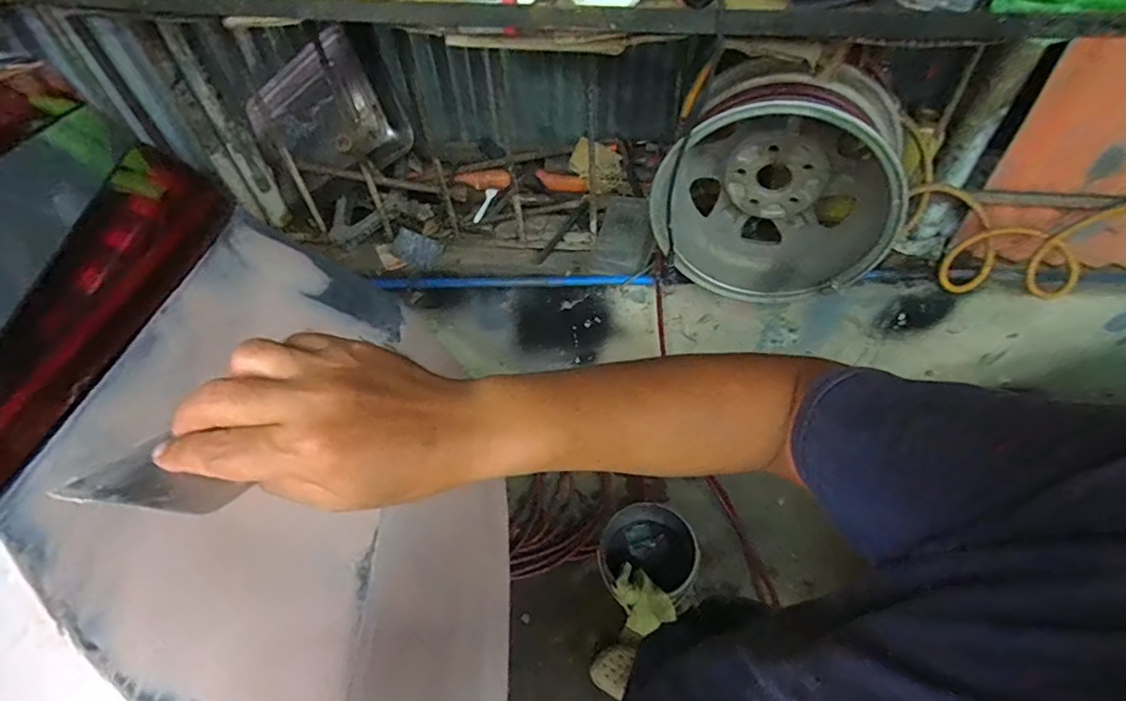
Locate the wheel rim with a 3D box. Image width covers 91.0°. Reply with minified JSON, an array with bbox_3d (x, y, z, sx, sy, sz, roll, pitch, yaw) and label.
[{"bbox_3d":[0.382,-0.280,0.963,0.436,0.391,0.246,7,53,7],"label":"wheel rim"}]

